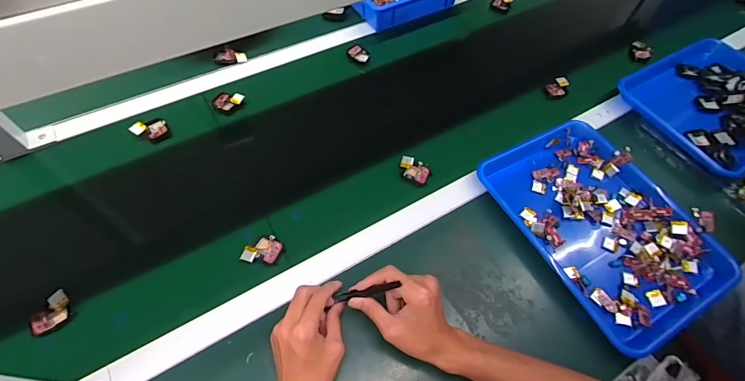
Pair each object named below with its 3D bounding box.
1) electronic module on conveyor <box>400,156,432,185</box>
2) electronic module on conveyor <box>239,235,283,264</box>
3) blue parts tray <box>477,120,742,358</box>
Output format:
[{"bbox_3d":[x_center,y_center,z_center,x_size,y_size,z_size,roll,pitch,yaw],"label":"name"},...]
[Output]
[{"bbox_3d":[0.070,-0.034,0.619,0.056,0.006,0.037,29,77,18],"label":"electronic module on conveyor"},{"bbox_3d":[-0.158,0.084,0.534,0.055,0.009,0.039,0,54,-3],"label":"electronic module on conveyor"},{"bbox_3d":[0.343,0.046,0.571,0.242,0.045,0.331,-24,59,-19],"label":"blue parts tray"}]

